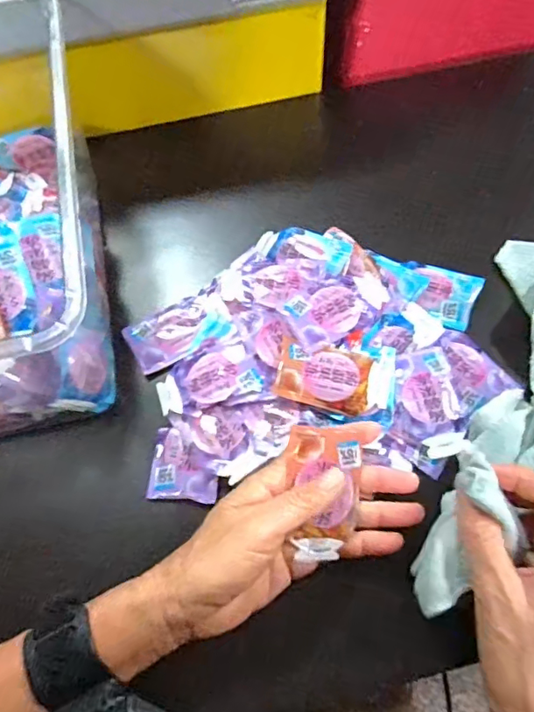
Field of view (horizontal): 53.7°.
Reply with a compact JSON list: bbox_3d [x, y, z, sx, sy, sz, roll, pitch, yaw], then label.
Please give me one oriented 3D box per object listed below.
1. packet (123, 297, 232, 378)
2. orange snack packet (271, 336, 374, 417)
[{"bbox_3d":[-0.068,-0.021,0.406,0.074,0.011,0.047,-23,66,-9],"label":"packet"},{"bbox_3d":[0.039,0.014,0.370,0.064,0.007,0.046,12,66,7],"label":"orange snack packet"}]

